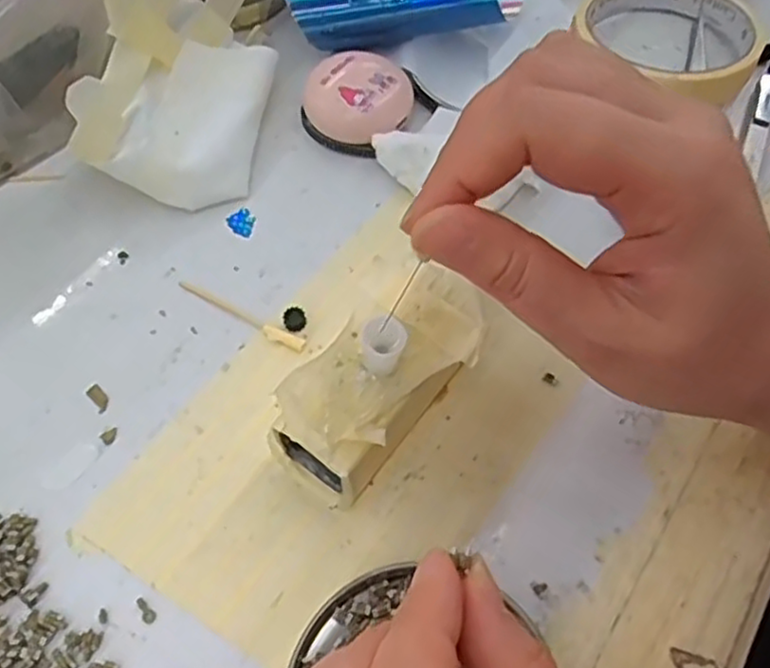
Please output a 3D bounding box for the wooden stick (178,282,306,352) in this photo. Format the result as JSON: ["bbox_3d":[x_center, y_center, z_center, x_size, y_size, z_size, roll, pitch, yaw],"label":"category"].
[{"bbox_3d":[-0.057,-0.008,0.279,0.059,0.004,0.006,28,64,14],"label":"wooden stick"}]

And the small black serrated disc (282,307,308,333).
[{"bbox_3d":[-0.035,-0.006,0.276,0.009,0.005,0.010,-12,61,-8],"label":"small black serrated disc"}]

